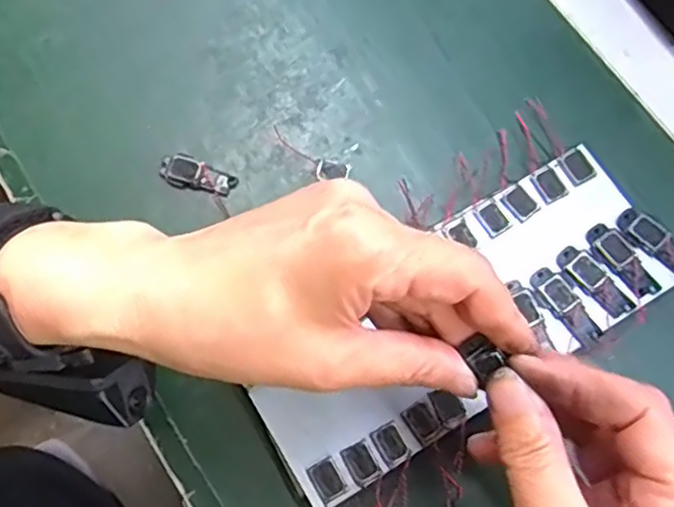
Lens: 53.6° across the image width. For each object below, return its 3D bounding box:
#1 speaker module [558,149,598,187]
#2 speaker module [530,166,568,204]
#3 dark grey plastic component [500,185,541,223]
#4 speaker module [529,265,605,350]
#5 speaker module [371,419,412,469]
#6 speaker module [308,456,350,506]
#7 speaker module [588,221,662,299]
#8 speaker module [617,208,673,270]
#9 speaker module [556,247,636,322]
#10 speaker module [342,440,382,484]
[{"bbox_3d":[0.118,-0.042,0.328,0.014,0.004,0.018,-31,75,-7],"label":"speaker module"},{"bbox_3d":[0.104,-0.034,0.325,0.013,0.004,0.017,-27,77,-5],"label":"speaker module"},{"bbox_3d":[0.089,-0.024,0.322,0.013,0.004,0.017,-33,77,-7],"label":"dark grey plastic component"},{"bbox_3d":[0.106,0.024,0.308,0.013,0.005,0.040,-37,78,-7],"label":"speaker module"},{"bbox_3d":[0.024,0.085,0.296,0.013,0.004,0.018,-29,77,-6],"label":"speaker module"},{"bbox_3d":[-0.004,0.100,0.294,0.013,0.004,0.018,-30,73,-5],"label":"speaker module"},{"bbox_3d":[0.134,0.003,0.313,0.015,0.004,0.040,-36,78,-7],"label":"speaker module"},{"bbox_3d":[0.151,-0.005,0.316,0.039,0.004,0.015,44,88,6],"label":"speaker module"},{"bbox_3d":[0.120,0.013,0.311,0.015,0.004,0.040,-38,78,-8],"label":"speaker module"},{"bbox_3d":[0.012,0.092,0.294,0.012,0.004,0.017,-30,77,-6],"label":"speaker module"}]

